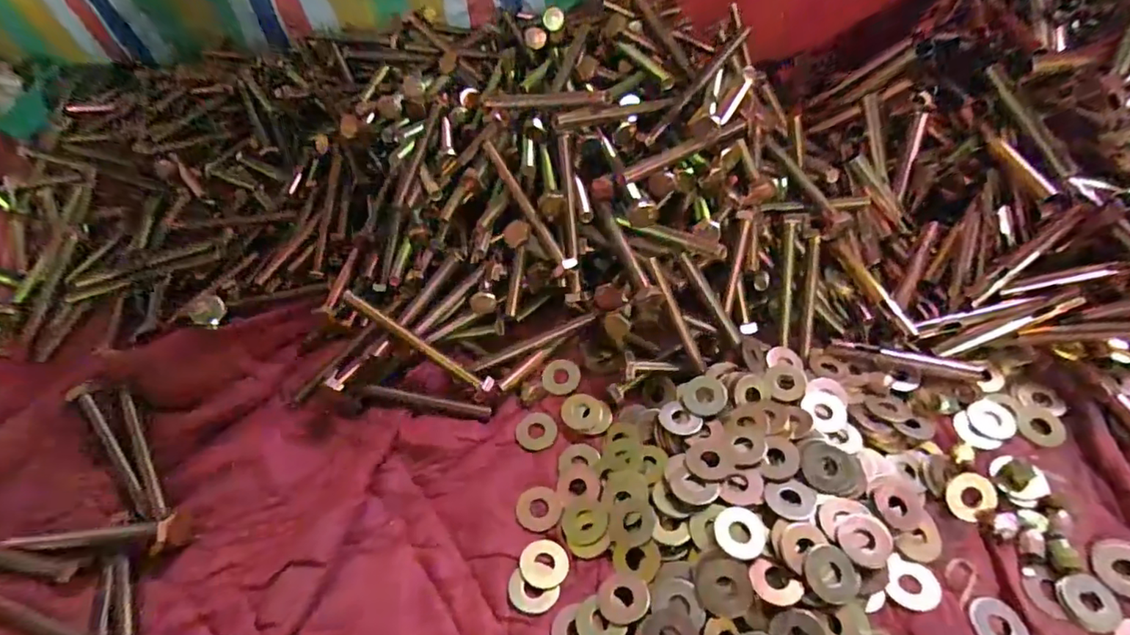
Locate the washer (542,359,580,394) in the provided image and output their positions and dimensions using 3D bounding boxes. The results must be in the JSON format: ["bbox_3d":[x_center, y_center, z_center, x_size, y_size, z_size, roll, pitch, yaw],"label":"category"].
[{"bbox_3d":[-0.002,0.038,0.360,0.024,0.004,0.024,-2,49,2],"label":"washer"}]

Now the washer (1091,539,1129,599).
[{"bbox_3d":[0.274,0.122,0.274,0.025,0.004,0.027,-9,56,15],"label":"washer"}]

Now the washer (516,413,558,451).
[{"bbox_3d":[-0.017,0.068,0.337,0.024,0.004,0.024,-2,49,2],"label":"washer"}]

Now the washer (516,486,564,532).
[{"bbox_3d":[-0.014,0.103,0.305,0.025,0.004,0.025,-6,49,-2],"label":"washer"}]

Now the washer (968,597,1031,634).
[{"bbox_3d":[0.203,0.143,0.261,0.024,0.004,0.024,-2,49,2],"label":"washer"}]

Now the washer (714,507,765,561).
[{"bbox_3d":[0.085,0.105,0.274,0.023,0.004,0.025,-2,49,2],"label":"washer"}]

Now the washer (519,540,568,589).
[{"bbox_3d":[-0.010,0.124,0.284,0.024,0.004,0.024,-2,49,2],"label":"washer"}]

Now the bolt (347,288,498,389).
[{"bbox_3d":[-0.088,0.015,0.343,0.103,0.008,0.008,36,52,-12],"label":"bolt"}]

